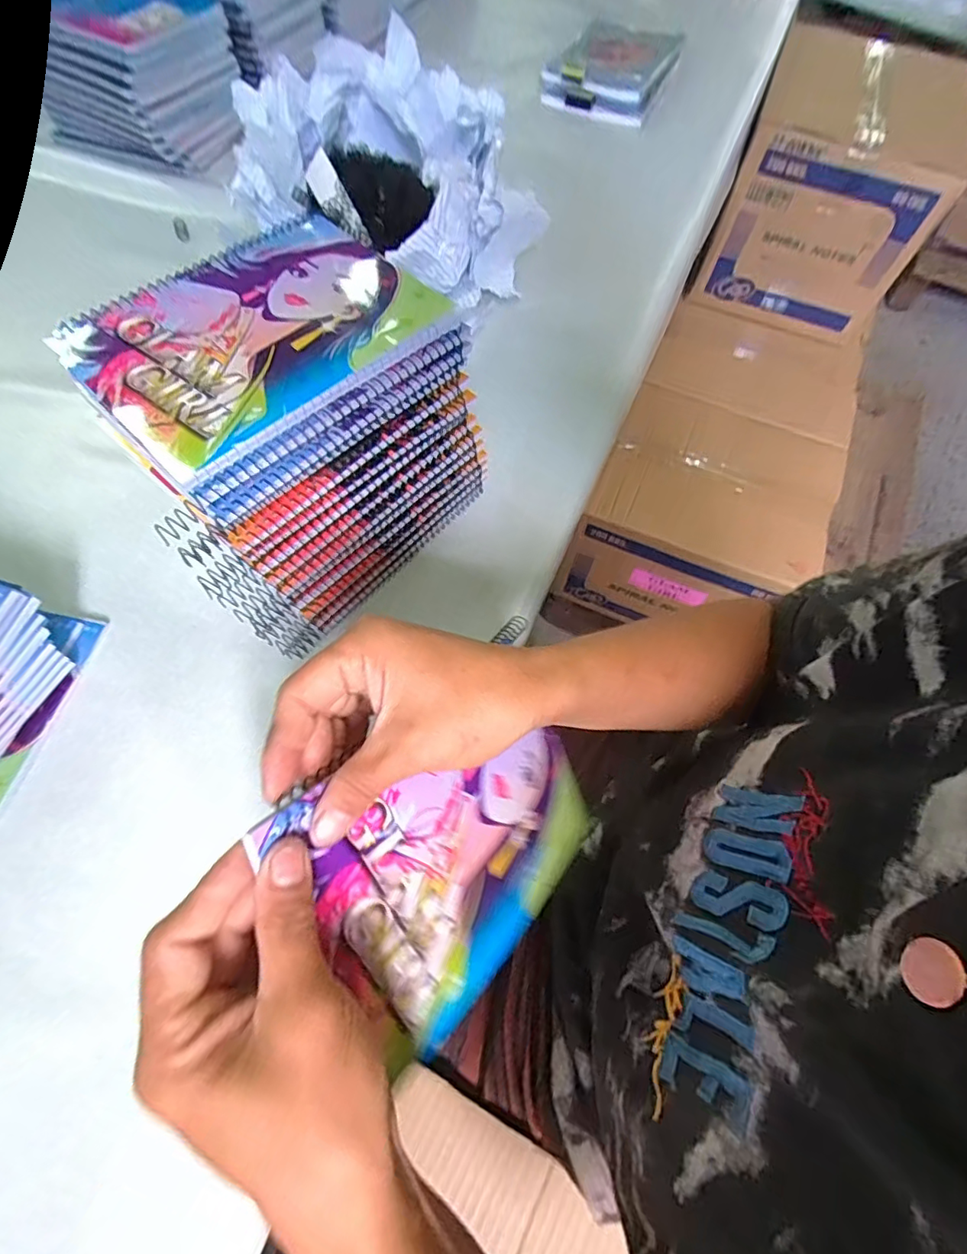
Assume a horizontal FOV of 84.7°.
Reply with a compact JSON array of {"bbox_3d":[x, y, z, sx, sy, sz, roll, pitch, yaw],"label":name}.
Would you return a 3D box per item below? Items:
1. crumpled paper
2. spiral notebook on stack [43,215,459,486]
[{"bbox_3d":[-0.101,-0.475,0.552,0.283,0.110,0.273,-9,67,-8],"label":"crumpled paper"},{"bbox_3d":[-0.136,-0.182,0.320,0.147,0.011,0.193,41,69,15],"label":"spiral notebook on stack"}]

